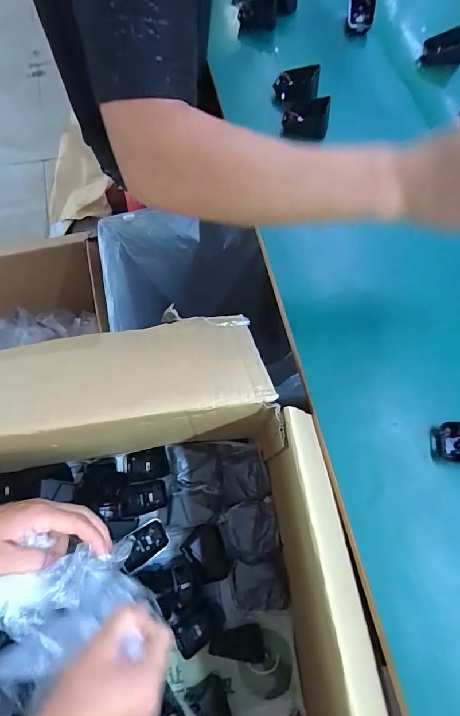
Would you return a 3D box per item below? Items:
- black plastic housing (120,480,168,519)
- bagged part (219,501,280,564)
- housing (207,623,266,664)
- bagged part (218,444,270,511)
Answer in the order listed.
[{"bbox_3d":[-0.124,0.205,0.526,0.064,0.027,0.044,-8,70,-4],"label":"black plastic housing"},{"bbox_3d":[0.033,0.237,0.497,0.070,0.026,0.070,-18,74,8],"label":"bagged part"},{"bbox_3d":[0.009,0.376,0.470,0.070,0.022,0.048,-9,70,-5],"label":"housing"},{"bbox_3d":[0.020,0.164,0.512,0.063,0.027,0.084,-5,70,-3],"label":"bagged part"}]

